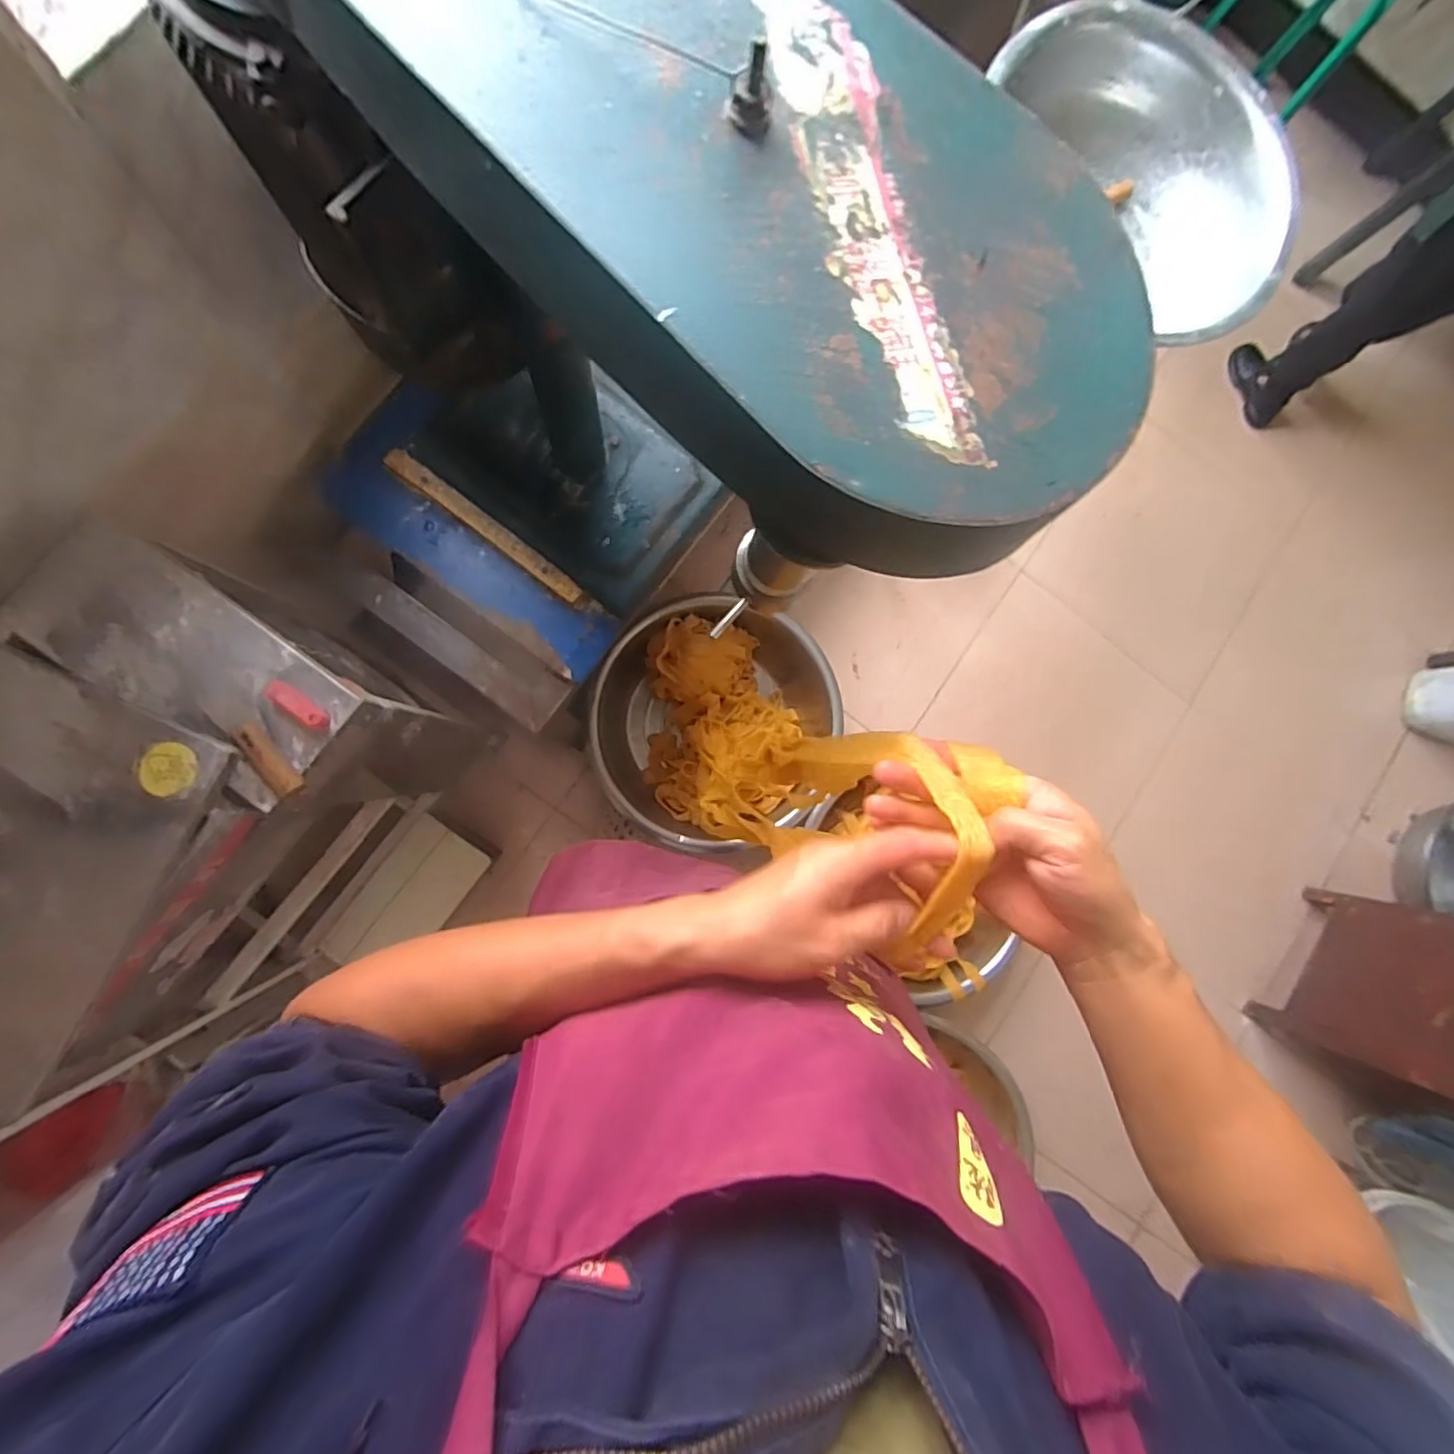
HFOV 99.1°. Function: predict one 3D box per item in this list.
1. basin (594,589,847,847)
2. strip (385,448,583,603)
[{"bbox_3d":[-0.020,-0.021,1.375,0.525,0.219,0.520,1,86,-8],"label":"basin"},{"bbox_3d":[-0.356,-0.296,0.917,0.328,0.009,0.031,37,81,-4],"label":"strip"}]

